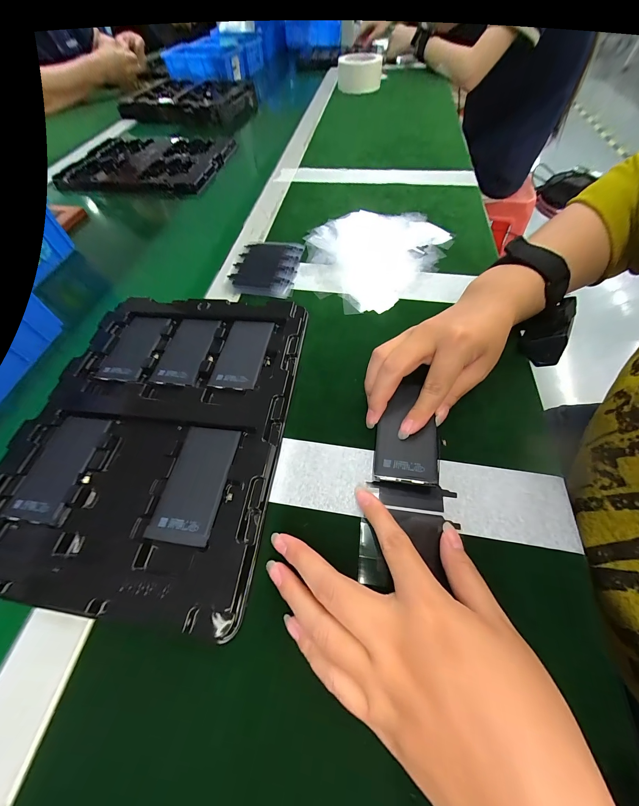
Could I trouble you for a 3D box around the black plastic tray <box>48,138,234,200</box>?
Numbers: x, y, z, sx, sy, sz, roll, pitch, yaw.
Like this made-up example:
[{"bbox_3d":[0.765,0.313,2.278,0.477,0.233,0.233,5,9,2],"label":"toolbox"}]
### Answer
[{"bbox_3d":[-0.317,-0.442,0.522,0.278,0.026,0.242,10,59,6],"label":"black plastic tray"}]

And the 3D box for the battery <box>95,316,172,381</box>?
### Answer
[{"bbox_3d":[-0.186,-0.057,0.283,0.047,0.008,0.078,11,60,8],"label":"battery"}]

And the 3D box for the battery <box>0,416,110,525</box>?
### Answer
[{"bbox_3d":[-0.204,0.048,0.220,0.049,0.007,0.081,5,59,5],"label":"battery"}]

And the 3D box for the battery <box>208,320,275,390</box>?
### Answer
[{"bbox_3d":[-0.073,-0.049,0.270,0.046,0.009,0.081,7,60,6],"label":"battery"}]

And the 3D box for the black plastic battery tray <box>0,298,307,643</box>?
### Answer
[{"bbox_3d":[-0.134,0.007,0.236,0.211,0.017,0.269,6,59,4],"label":"black plastic battery tray"}]

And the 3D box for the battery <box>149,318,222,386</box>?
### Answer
[{"bbox_3d":[-0.128,-0.054,0.276,0.047,0.009,0.081,6,60,6],"label":"battery"}]

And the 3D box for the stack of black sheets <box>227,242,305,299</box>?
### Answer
[{"bbox_3d":[-0.064,-0.165,0.340,0.075,0.008,0.096,7,60,6],"label":"stack of black sheets"}]

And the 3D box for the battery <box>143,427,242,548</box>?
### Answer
[{"bbox_3d":[-0.091,0.057,0.210,0.044,0.006,0.083,5,59,5],"label":"battery"}]

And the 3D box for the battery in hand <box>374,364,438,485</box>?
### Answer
[{"bbox_3d":[0.069,0.015,0.220,0.044,0.008,0.093,9,63,6],"label":"battery in hand"}]

